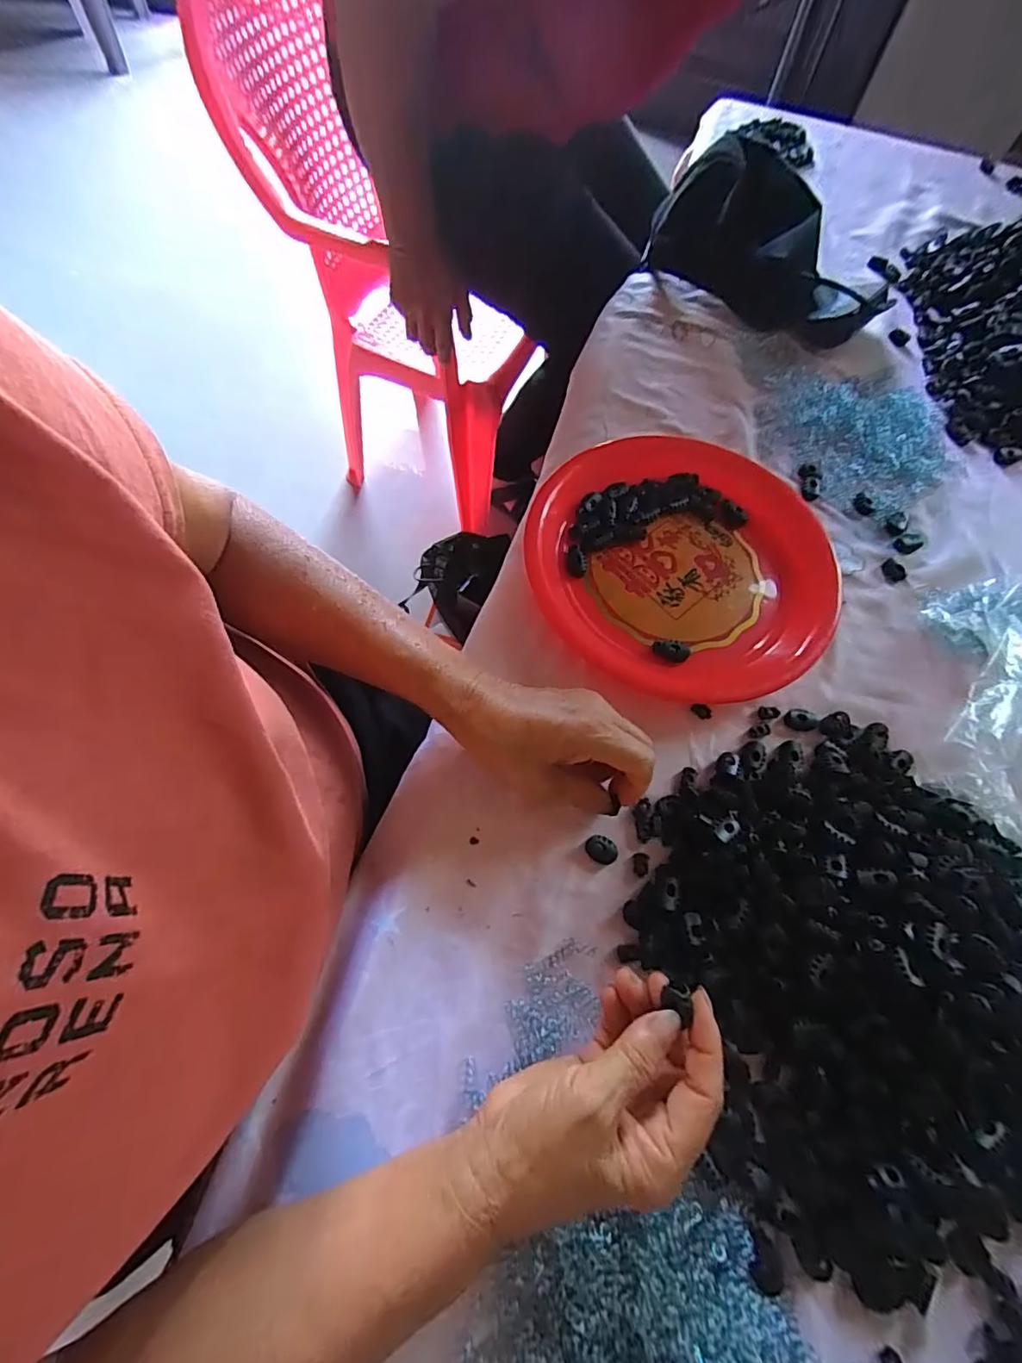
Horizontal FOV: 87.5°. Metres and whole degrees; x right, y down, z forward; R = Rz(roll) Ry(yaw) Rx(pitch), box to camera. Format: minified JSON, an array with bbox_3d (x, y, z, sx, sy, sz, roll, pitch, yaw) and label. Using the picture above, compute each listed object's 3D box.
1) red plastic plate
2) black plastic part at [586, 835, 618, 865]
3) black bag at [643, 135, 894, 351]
[{"bbox_3d":[0.158,-0.106,0.460,0.274,0.024,0.254,0,67,-1],"label":"red plastic plate"},{"bbox_3d":[0.063,0.117,0.370,0.022,0.005,0.017,31,70,11],"label":"black plastic part"},{"bbox_3d":[0.288,-0.482,0.581,0.268,0.106,0.132,38,70,13],"label":"black bag"}]

